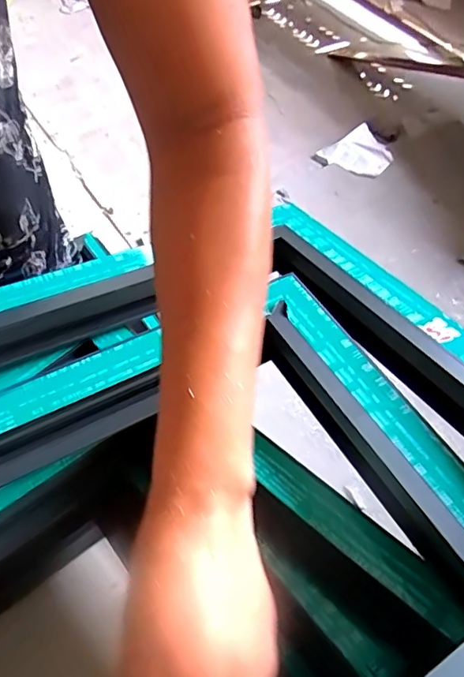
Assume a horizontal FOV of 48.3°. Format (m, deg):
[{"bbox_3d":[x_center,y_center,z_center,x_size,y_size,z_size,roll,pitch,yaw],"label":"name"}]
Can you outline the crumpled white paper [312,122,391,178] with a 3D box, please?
[{"bbox_3d":[0.396,-0.571,1.585,0.218,0.043,0.184,-36,65,-27],"label":"crumpled white paper"}]

